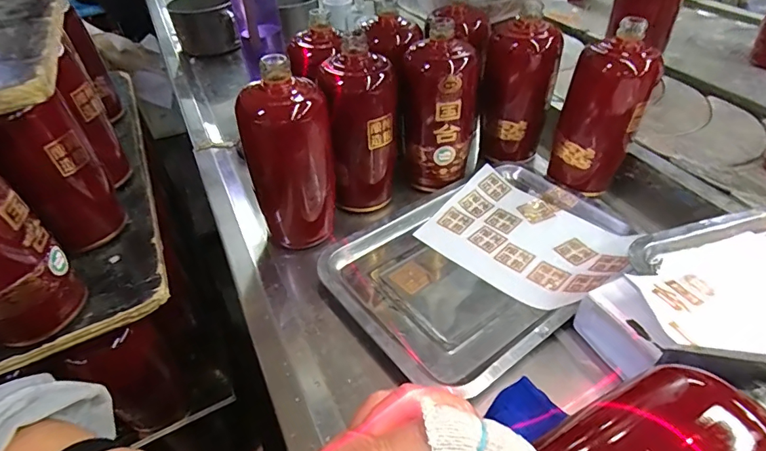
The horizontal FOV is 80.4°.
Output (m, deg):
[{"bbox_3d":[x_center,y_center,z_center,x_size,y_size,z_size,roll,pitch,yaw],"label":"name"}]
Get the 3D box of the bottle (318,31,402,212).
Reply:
[{"bbox_3d":[-0.021,-0.106,0.487,0.075,0.170,0.072,-5,44,0],"label":"bottle"}]

